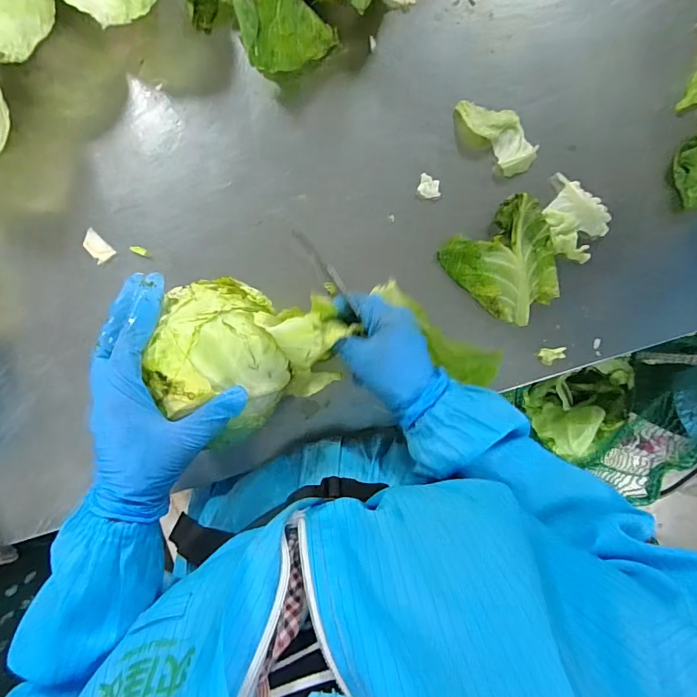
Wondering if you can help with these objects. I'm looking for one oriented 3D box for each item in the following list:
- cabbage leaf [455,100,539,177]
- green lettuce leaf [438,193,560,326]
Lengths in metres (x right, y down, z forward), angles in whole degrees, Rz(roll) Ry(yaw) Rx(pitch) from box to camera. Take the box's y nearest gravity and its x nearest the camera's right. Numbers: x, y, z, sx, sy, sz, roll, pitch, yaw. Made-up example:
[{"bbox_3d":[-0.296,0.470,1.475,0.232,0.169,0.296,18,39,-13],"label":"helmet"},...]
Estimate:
[{"bbox_3d":[0.149,-0.215,0.427,0.041,0.015,0.090,-42,90,2],"label":"cabbage leaf"},{"bbox_3d":[0.162,-0.086,0.426,0.101,0.025,0.106,-42,90,2],"label":"green lettuce leaf"}]

